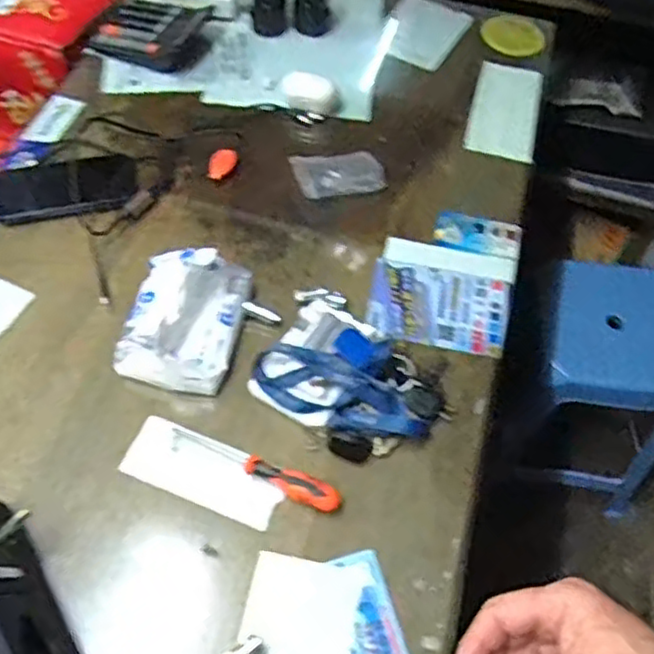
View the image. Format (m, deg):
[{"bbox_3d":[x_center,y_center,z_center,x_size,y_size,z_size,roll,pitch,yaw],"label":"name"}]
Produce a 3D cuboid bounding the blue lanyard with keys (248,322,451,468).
[{"bbox_3d":[0.023,0.051,0.619,0.125,0.036,0.147,-36,65,-24],"label":"blue lanyard with keys"}]

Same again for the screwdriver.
[{"bbox_3d":[-0.060,0.115,0.574,0.152,0.024,0.019,23,58,12],"label":"screwdriver"}]

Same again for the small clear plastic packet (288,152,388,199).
[{"bbox_3d":[0.013,-0.171,0.771,0.097,0.029,0.049,-8,57,-9],"label":"small clear plastic packet"}]

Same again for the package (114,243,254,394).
[{"bbox_3d":[-0.135,-0.011,0.635,0.102,0.072,0.132,10,56,3],"label":"package"}]

